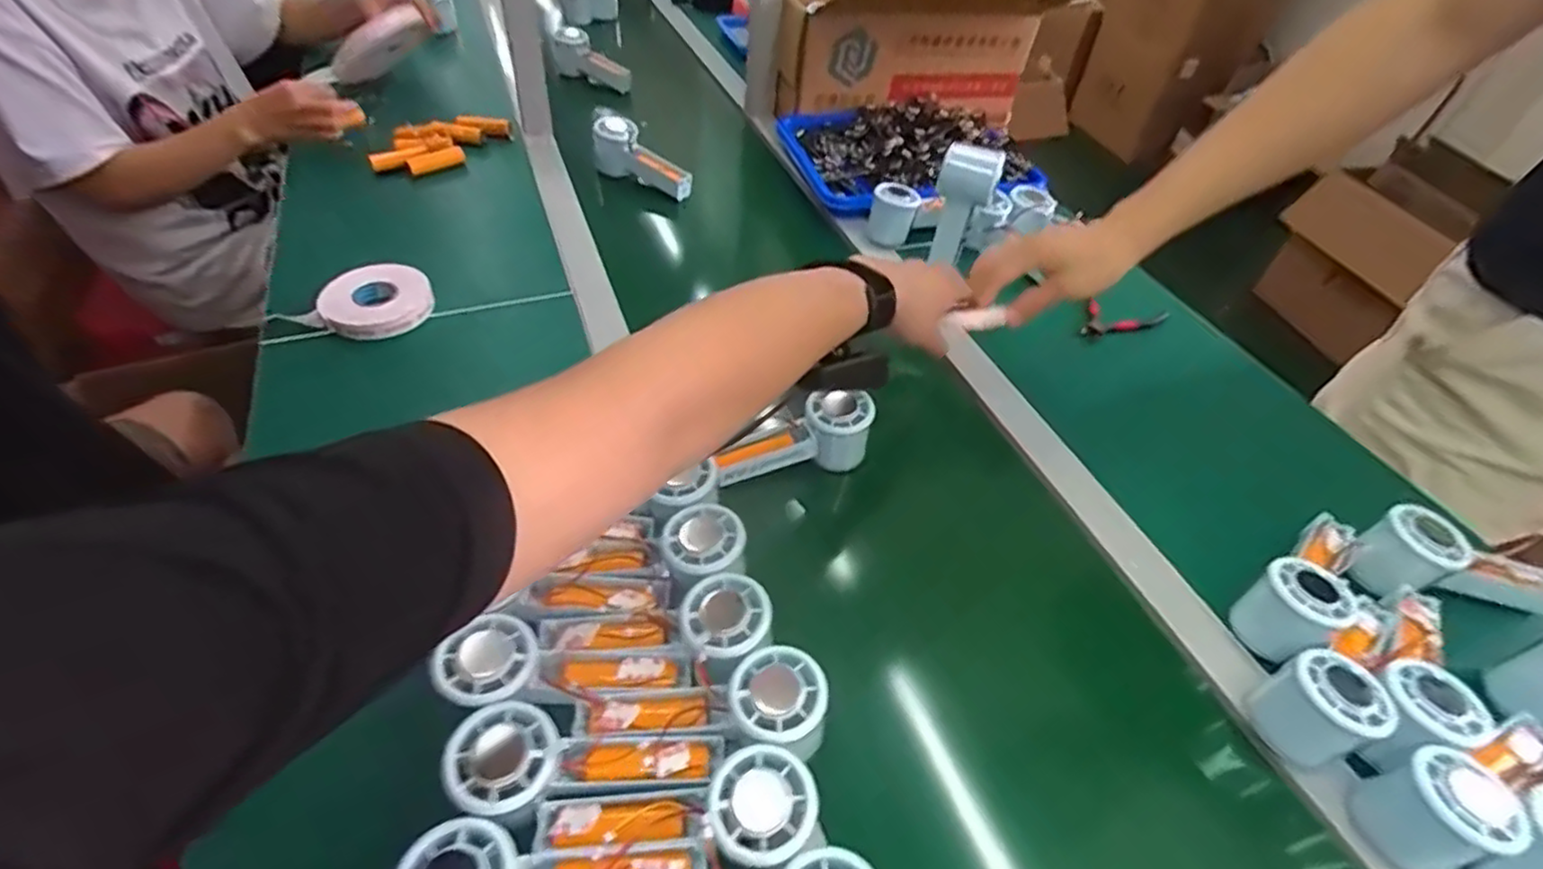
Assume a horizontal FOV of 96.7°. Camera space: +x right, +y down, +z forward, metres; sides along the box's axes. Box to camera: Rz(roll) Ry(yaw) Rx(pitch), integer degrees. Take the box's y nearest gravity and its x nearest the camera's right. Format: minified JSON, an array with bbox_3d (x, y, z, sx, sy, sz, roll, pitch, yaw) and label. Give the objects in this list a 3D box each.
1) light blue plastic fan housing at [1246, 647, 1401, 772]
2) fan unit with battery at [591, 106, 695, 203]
[{"bbox_3d":[0.358,0.181,0.450,0.049,0.064,0.057,-19,51,-22],"label":"light blue plastic fan housing"},{"bbox_3d":[-0.178,-0.365,0.913,0.069,0.072,0.178,-28,55,-28],"label":"fan unit with battery"}]

